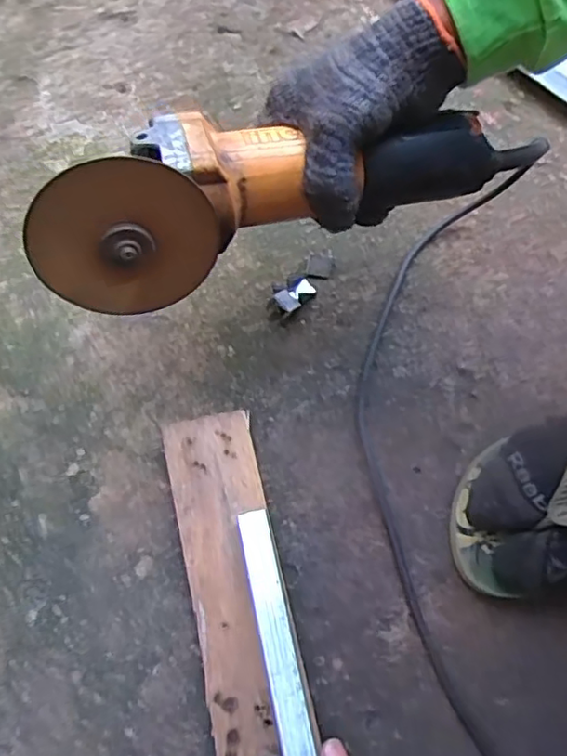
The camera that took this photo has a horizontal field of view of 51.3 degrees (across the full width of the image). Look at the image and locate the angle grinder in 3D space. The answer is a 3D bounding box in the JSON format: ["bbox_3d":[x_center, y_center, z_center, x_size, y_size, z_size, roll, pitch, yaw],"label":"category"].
[{"bbox_3d":[0.004,-0.126,0.364,0.310,0.090,0.076,-18,68,-17],"label":"angle grinder"}]

